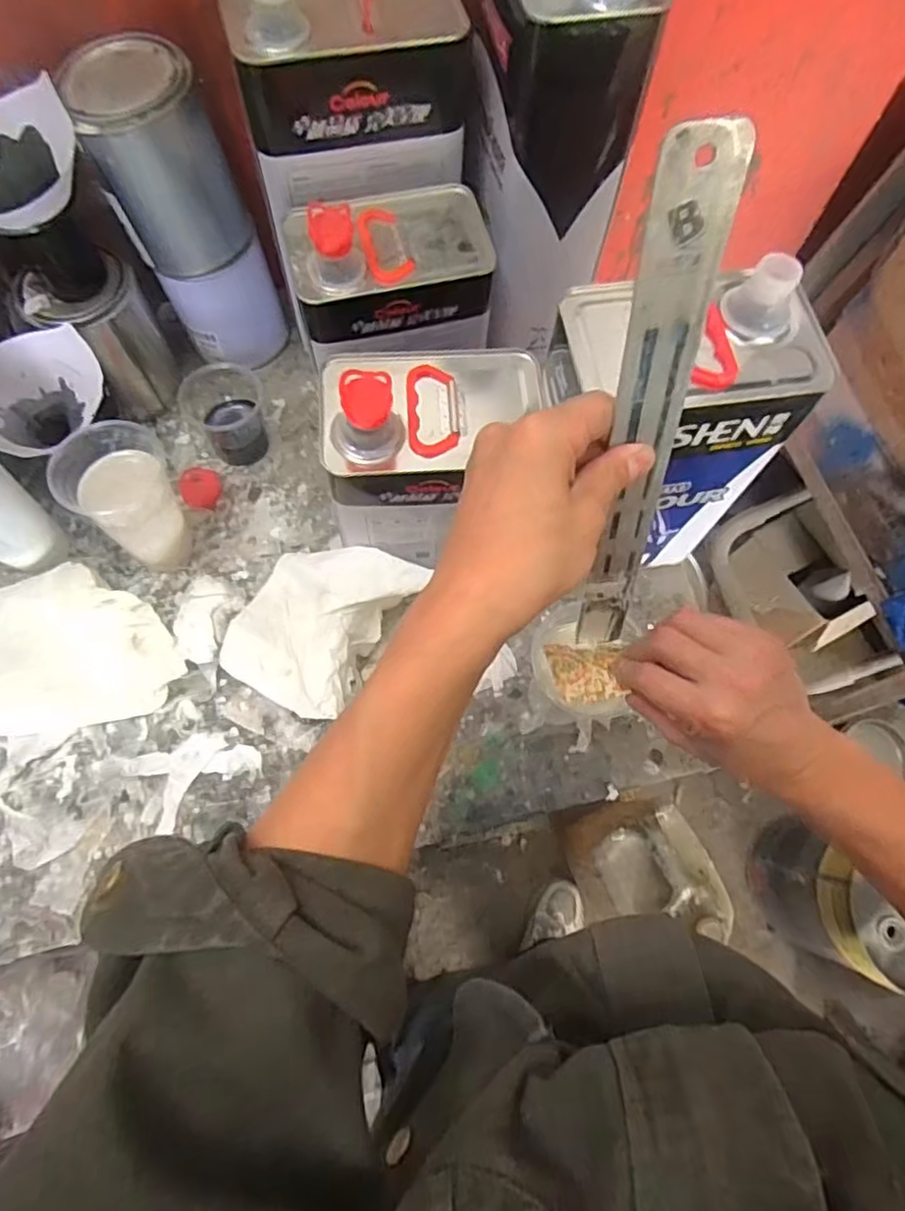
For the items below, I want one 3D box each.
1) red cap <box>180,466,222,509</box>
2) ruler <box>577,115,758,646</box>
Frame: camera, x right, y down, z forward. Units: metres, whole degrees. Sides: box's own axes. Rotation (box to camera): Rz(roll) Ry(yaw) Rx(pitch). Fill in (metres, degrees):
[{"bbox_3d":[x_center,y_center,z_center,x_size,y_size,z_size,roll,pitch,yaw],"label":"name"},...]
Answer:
[{"bbox_3d":[-0.254,-0.118,0.646,0.034,0.022,0.039,12,70,2],"label":"red cap"},{"bbox_3d":[0.093,-0.067,0.323,0.032,0.296,0.004,-6,53,0],"label":"ruler"}]

